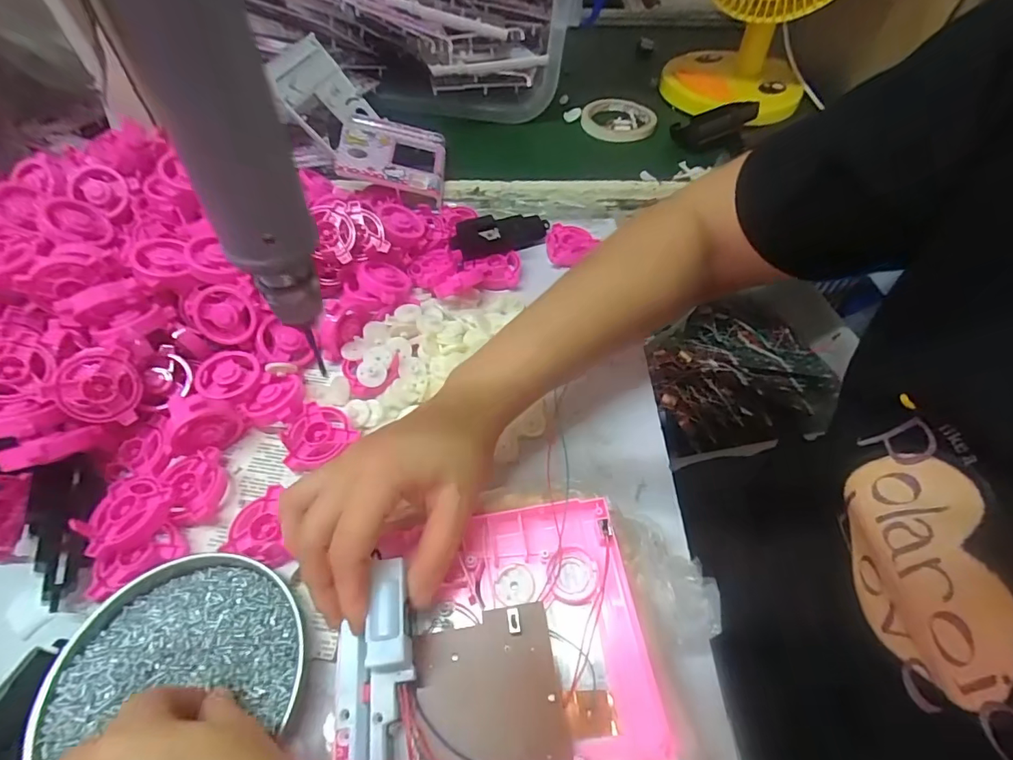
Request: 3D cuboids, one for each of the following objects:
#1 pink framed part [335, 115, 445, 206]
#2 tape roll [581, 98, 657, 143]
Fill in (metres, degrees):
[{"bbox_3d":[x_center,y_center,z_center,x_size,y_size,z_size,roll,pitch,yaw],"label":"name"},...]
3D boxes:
[{"bbox_3d":[-0.128,-0.257,0.559,0.113,0.035,0.155,0,54,-4],"label":"pink framed part"},{"bbox_3d":[0.152,-0.357,0.678,0.096,0.021,0.096,0,54,-1],"label":"tape roll"}]

